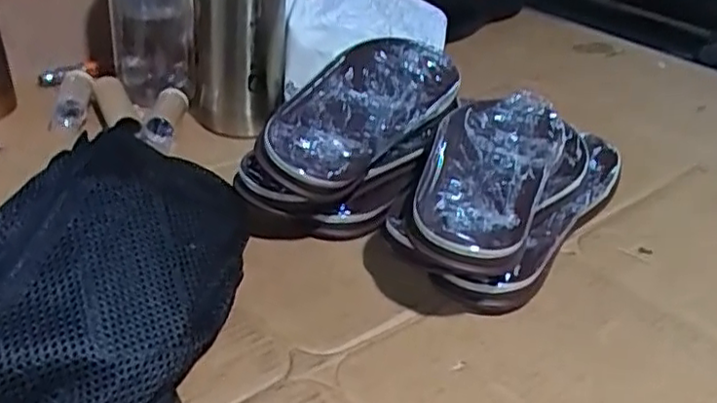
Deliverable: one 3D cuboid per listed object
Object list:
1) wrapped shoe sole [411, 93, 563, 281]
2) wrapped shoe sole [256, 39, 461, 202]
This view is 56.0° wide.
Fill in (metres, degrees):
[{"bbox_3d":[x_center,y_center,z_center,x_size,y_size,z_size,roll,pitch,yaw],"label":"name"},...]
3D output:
[{"bbox_3d":[0.095,-0.025,0.506,0.092,0.027,0.243,15,33,15],"label":"wrapped shoe sole"},{"bbox_3d":[0.005,-0.079,0.576,0.099,0.052,0.268,20,35,22],"label":"wrapped shoe sole"}]

